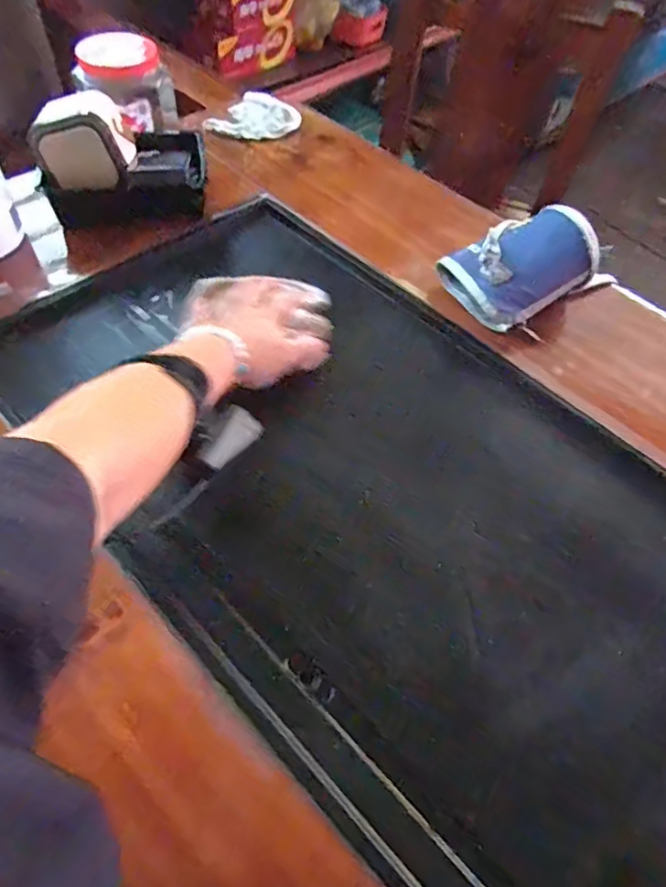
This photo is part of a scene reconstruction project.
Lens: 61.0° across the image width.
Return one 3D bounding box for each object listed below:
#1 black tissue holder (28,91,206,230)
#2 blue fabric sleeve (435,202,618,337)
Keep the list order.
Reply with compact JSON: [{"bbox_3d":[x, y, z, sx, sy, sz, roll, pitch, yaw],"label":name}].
[{"bbox_3d":[-0.237,-0.329,0.639,0.169,0.098,0.110,-11,57,-12],"label":"black tissue holder"},{"bbox_3d":[0.199,-0.185,0.583,0.137,0.076,0.098,-19,59,-17],"label":"blue fabric sleeve"}]

